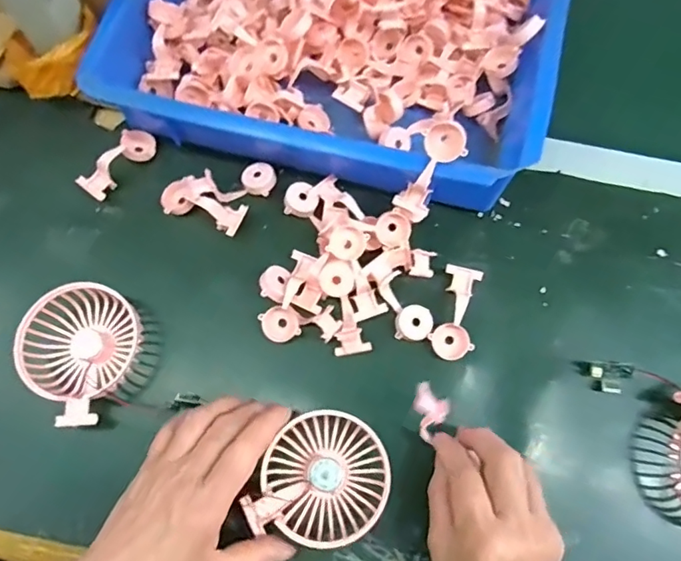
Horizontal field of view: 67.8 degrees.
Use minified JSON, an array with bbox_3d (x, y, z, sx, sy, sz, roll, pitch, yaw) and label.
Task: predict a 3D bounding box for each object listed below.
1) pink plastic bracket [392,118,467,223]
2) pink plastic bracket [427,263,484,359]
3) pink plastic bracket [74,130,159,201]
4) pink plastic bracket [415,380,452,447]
[{"bbox_3d":[0.066,-0.078,0.389,0.030,0.091,0.022,32,49,7],"label":"pink plastic bracket"},{"bbox_3d":[0.095,0.025,0.407,0.033,0.022,0.077,16,71,4],"label":"pink plastic bracket"},{"bbox_3d":[-0.196,-0.106,0.446,0.029,0.029,0.076,34,73,10],"label":"pink plastic bracket"},{"bbox_3d":[0.062,0.094,0.363,0.026,0.017,0.034,32,76,7],"label":"pink plastic bracket"}]

